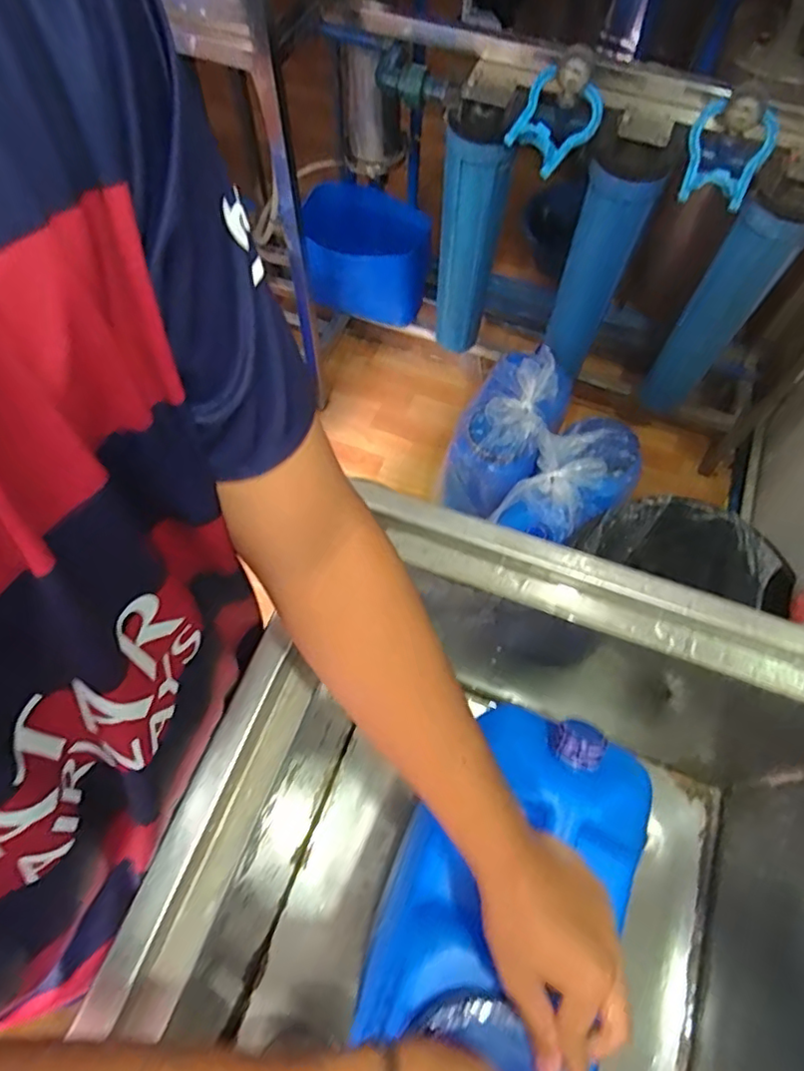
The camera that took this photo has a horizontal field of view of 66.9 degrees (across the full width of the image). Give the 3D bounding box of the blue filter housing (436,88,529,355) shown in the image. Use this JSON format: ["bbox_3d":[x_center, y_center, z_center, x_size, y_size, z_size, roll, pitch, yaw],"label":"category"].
[{"bbox_3d":[0.130,-0.569,1.192,0.114,0.539,0.108,6,63,2],"label":"blue filter housing"}]

